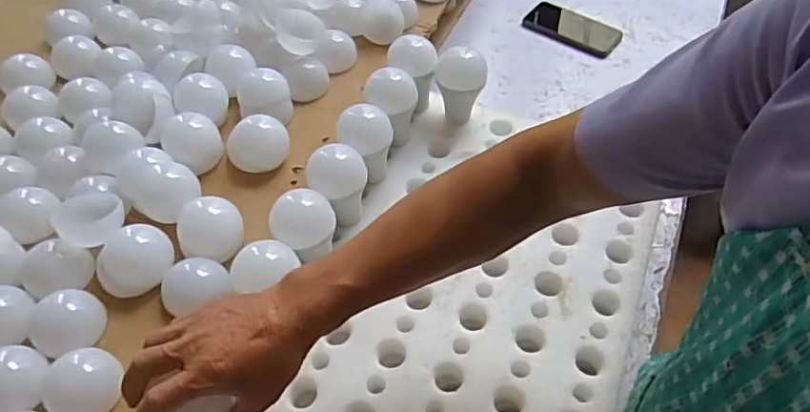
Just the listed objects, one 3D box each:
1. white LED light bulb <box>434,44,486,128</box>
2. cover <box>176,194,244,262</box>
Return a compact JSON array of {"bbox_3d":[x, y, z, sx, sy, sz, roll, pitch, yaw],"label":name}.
[{"bbox_3d":[0.070,-0.145,0.755,0.063,0.100,0.056,0,51,1],"label":"white LED light bulb"},{"bbox_3d":[-0.202,0.024,0.616,0.065,0.039,0.060,-1,51,1],"label":"cover"}]

